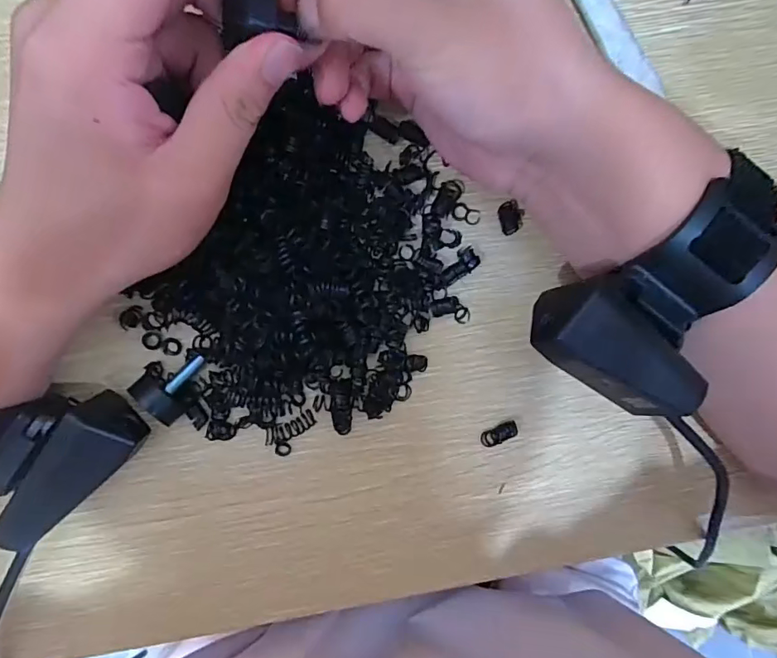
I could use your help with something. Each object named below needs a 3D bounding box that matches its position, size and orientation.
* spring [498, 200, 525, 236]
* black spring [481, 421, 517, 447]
[{"bbox_3d":[0.058,-0.053,0.237,0.010,0.007,0.015,-14,96,-2],"label":"spring"},{"bbox_3d":[0.056,0.053,0.249,0.019,0.005,0.009,-24,97,-1],"label":"black spring"}]

